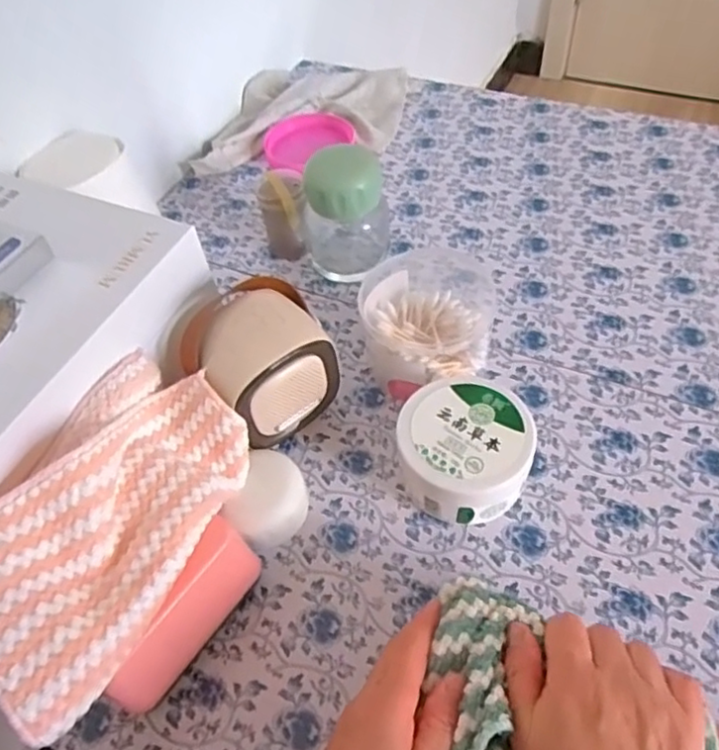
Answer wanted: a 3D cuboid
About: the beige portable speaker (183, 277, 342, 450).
[{"bbox_3d":[-0.070,-0.003,0.468,0.097,0.103,0.082,-37,58,-20],"label":"beige portable speaker"}]

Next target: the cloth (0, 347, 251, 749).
[{"bbox_3d":[-0.146,0.086,0.369,0.111,0.068,0.207,19,57,18],"label":"cloth"}]

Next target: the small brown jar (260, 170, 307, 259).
[{"bbox_3d":[-0.072,-0.154,0.602,0.043,0.079,0.041,-8,52,-1],"label":"small brown jar"}]

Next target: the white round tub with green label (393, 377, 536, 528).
[{"bbox_3d":[0.075,0.053,0.438,0.081,0.060,0.086,-3,53,4],"label":"white round tub with green label"}]

